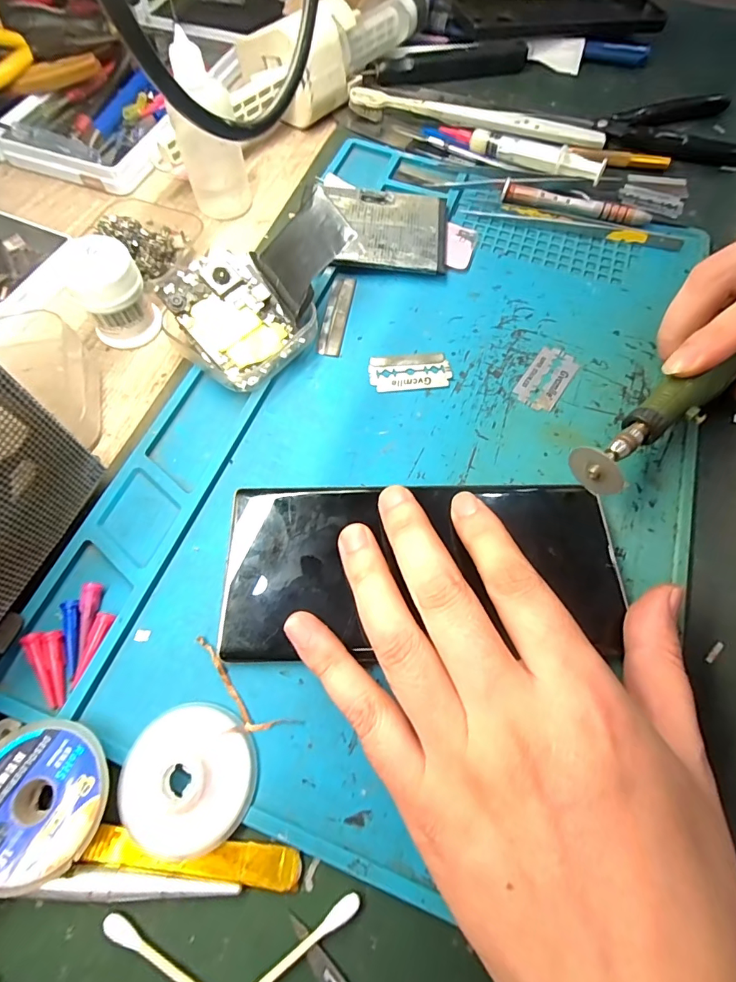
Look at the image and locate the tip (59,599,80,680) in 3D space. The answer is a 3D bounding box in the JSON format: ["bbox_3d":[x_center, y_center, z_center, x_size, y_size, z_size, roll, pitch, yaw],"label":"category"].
[{"bbox_3d":[-0.114,0.056,0.171,0.007,0.004,0.029,-14,67,-8],"label":"tip"}]

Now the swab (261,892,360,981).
[{"bbox_3d":[-0.032,0.148,0.132,0.070,0.007,0.005,-31,71,-15],"label":"swab"}]

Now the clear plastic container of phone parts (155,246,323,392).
[{"bbox_3d":[-0.067,-0.087,0.224,0.067,0.028,0.061,38,70,13],"label":"clear plastic container of phone parts"}]

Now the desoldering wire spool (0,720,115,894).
[{"bbox_3d":[-0.109,0.102,0.145,0.045,0.011,0.044,1,66,-2],"label":"desoldering wire spool"}]

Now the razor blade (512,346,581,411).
[{"bbox_3d":[0.094,-0.060,0.231,0.021,0.004,0.041,35,69,12],"label":"razor blade"}]

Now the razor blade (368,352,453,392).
[{"bbox_3d":[0.022,-0.063,0.230,0.042,0.004,0.022,-5,66,-5],"label":"razor blade"}]

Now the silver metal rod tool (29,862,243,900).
[{"bbox_3d":[-0.098,0.123,0.140,0.112,0.008,0.007,4,66,-1],"label":"silver metal rod tool"}]

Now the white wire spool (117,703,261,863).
[{"bbox_3d":[-0.061,0.095,0.150,0.044,0.014,0.040,1,66,-2],"label":"white wire spool"}]

